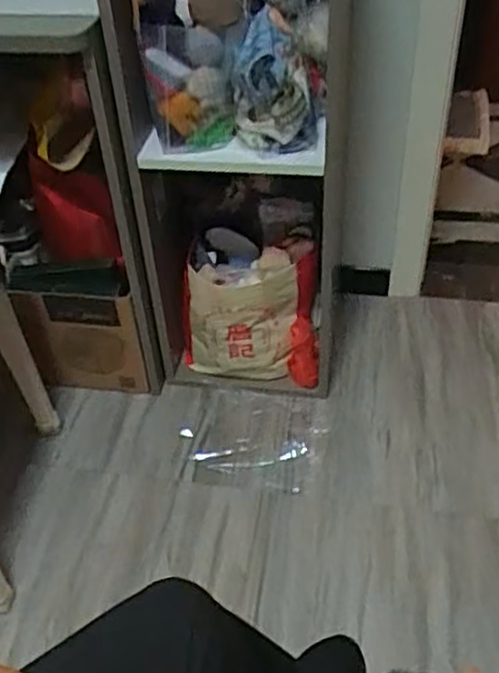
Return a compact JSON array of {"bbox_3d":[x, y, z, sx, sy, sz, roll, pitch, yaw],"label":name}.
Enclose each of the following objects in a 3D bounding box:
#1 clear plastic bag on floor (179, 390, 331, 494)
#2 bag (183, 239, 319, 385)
[{"bbox_3d":[0.012,0.195,1.370,0.255,0.022,0.223,5,48,7],"label":"clear plastic bag on floor"},{"bbox_3d":[0.000,-0.039,1.415,0.254,0.274,0.174,-8,42,-5],"label":"bag"}]

